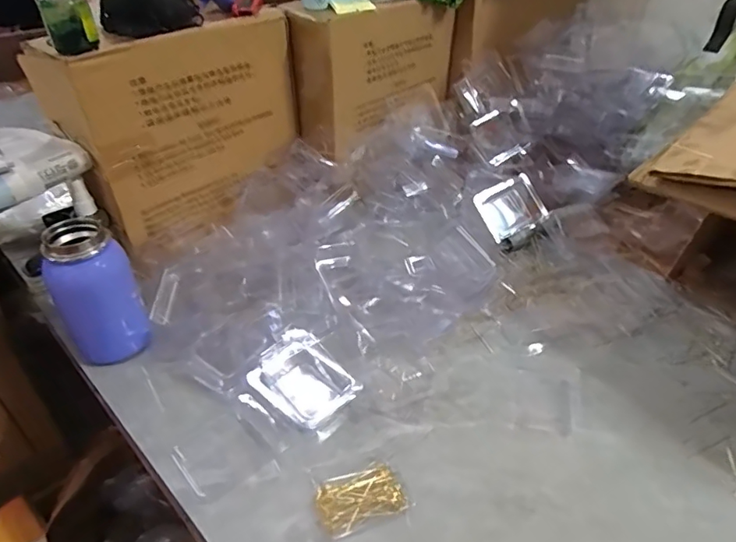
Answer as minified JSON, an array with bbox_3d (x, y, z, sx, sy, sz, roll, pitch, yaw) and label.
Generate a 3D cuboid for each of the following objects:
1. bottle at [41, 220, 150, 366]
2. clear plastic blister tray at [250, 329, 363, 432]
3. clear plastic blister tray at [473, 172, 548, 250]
[{"bbox_3d":[-0.275,0.018,0.511,0.074,0.135,0.072,-19,43,-26],"label":"bottle"},{"bbox_3d":[-0.064,0.104,0.498,0.075,0.021,0.093,-29,48,-35],"label":"clear plastic blister tray"},{"bbox_3d":[0.202,-0.085,0.702,0.082,0.084,0.026,-30,-1,-2],"label":"clear plastic blister tray"}]

